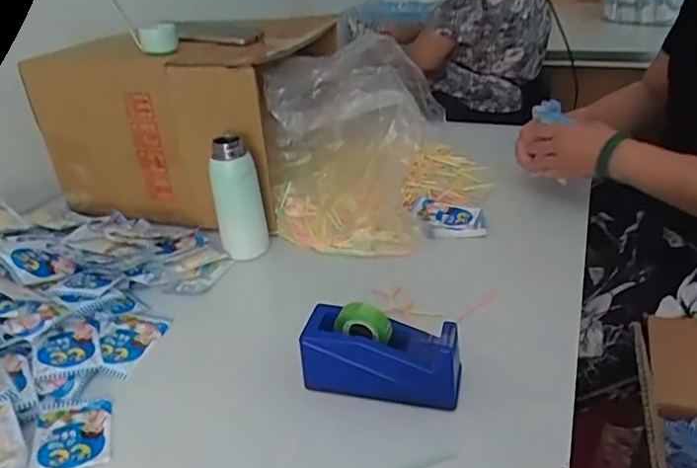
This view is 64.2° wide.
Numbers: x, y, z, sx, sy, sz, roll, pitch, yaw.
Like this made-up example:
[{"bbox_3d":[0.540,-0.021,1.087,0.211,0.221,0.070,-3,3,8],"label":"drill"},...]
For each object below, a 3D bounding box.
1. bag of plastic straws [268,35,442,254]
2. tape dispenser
[{"bbox_3d":[-0.004,-0.118,0.800,0.211,0.209,0.186,-5,29,-3],"label":"bag of plastic straws"},{"bbox_3d":[0.033,0.116,0.539,0.147,0.087,0.056,5,30,15],"label":"tape dispenser"}]

